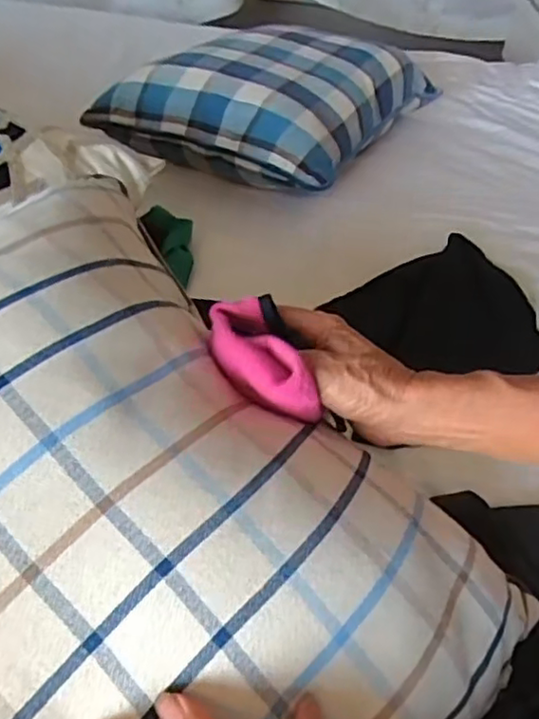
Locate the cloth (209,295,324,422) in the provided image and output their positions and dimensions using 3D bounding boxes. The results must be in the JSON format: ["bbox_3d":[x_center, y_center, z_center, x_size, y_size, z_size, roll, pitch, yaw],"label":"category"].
[{"bbox_3d":[-0.004,-0.003,0.402,0.058,0.038,0.086,-15,47,-22],"label":"cloth"}]

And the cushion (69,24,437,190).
[{"bbox_3d":[0.010,-0.401,0.975,0.338,0.126,0.442,22,45,16],"label":"cushion"}]

